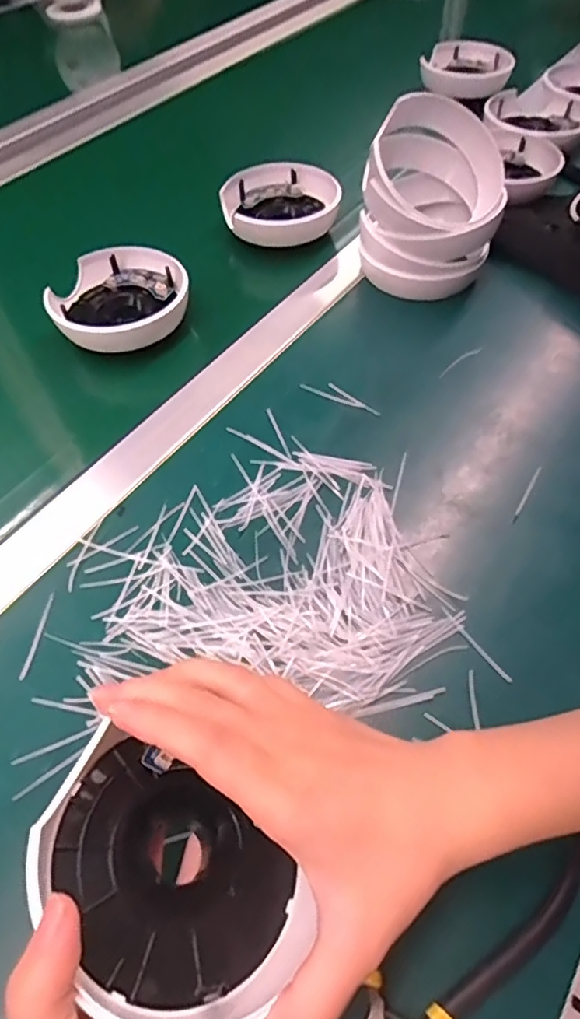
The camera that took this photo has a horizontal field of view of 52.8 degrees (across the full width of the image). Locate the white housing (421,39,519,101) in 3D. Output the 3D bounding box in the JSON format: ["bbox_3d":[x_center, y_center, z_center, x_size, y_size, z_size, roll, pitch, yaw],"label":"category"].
[{"bbox_3d":[0.233,-0.576,0.765,0.109,0.042,0.087,12,56,9],"label":"white housing"}]

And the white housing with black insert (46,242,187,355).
[{"bbox_3d":[-0.147,-0.182,0.505,0.113,0.032,0.099,-19,57,-12],"label":"white housing with black insert"}]

